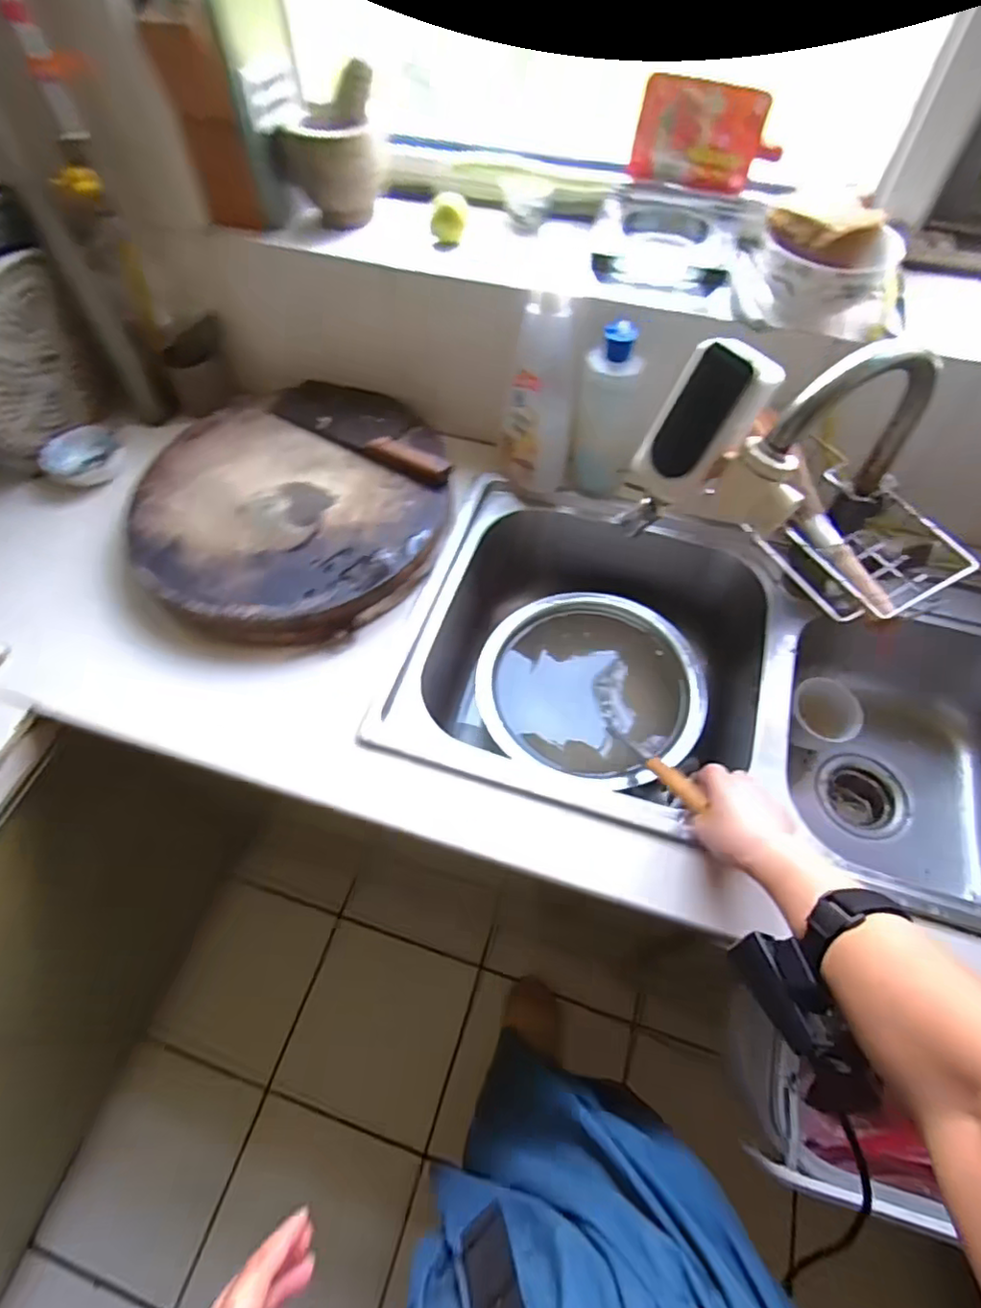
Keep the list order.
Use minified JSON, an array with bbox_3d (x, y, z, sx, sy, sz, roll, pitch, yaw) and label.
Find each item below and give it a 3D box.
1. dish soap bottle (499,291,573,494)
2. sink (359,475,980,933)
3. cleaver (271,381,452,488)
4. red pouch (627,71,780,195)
[{"bbox_3d":[0.057,-0.300,0.727,0.083,0.214,0.074,4,59,2],"label":"dish soap bottle"},{"bbox_3d":[0.293,0.041,0.764,0.736,0.213,0.457,17,61,10],"label":"sink"},{"bbox_3d":[-0.154,-0.309,0.800,0.281,0.027,0.106,28,63,16],"label":"cleaver"},{"bbox_3d":[0.233,-0.561,0.658,0.146,0.090,0.017,16,60,10],"label":"red pouch"}]

